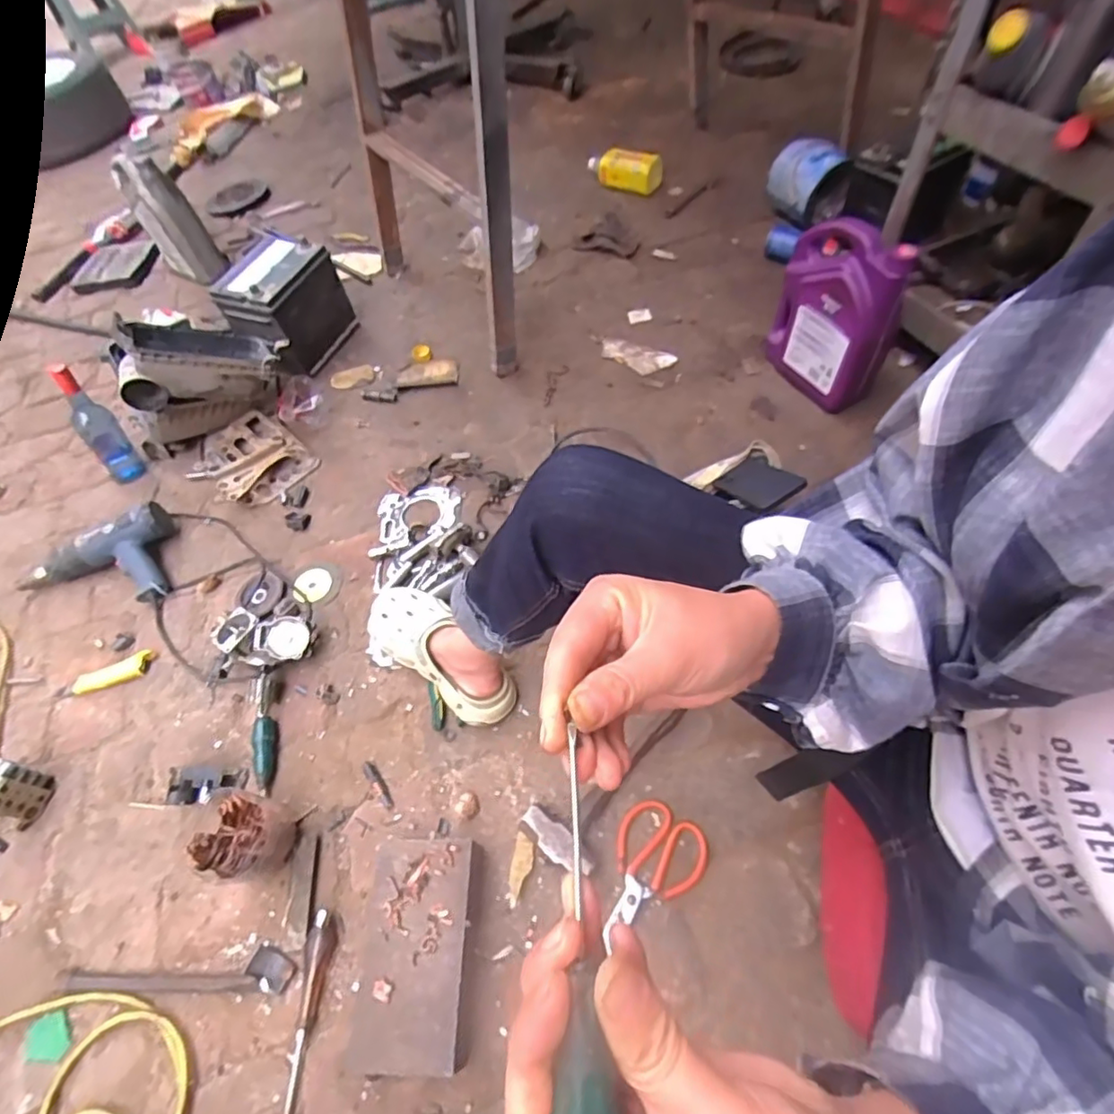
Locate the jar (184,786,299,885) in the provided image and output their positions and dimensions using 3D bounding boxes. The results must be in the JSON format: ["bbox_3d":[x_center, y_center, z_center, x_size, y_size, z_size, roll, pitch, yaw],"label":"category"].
[{"bbox_3d":[-0.404,0.360,0.751,0.114,0.124,0.098,3,60,7],"label":"jar"}]

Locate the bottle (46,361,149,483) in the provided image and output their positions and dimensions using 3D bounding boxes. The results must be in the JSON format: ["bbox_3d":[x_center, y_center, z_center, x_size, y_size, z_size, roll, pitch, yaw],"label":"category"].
[{"bbox_3d":[-0.873,-0.249,1.109,0.064,0.237,0.055,-14,38,-4],"label":"bottle"}]

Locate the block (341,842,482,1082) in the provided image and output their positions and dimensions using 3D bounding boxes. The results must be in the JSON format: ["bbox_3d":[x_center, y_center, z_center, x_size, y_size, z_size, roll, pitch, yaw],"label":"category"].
[{"bbox_3d":[-0.163,0.463,0.694,0.125,0.067,0.227,-2,59,5],"label":"block"}]

